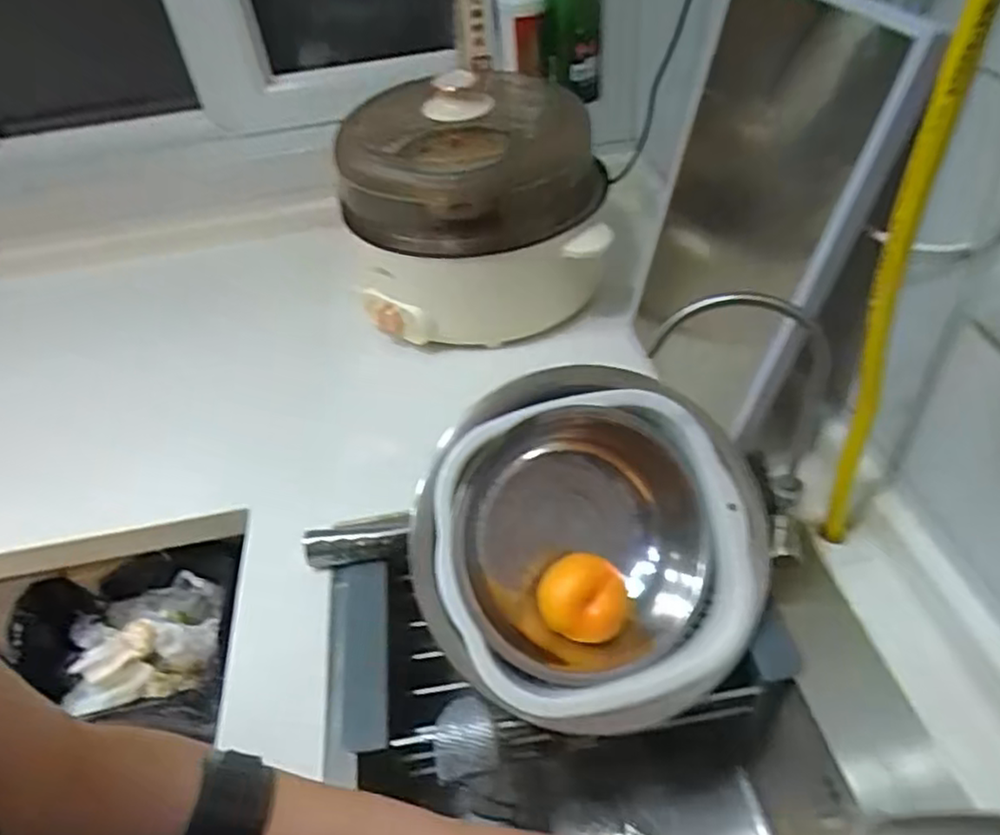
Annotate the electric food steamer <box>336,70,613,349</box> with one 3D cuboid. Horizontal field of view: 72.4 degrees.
[{"bbox_3d":[-0.038,-0.277,0.895,0.316,0.258,0.305,-13,44,-6],"label":"electric food steamer"}]

